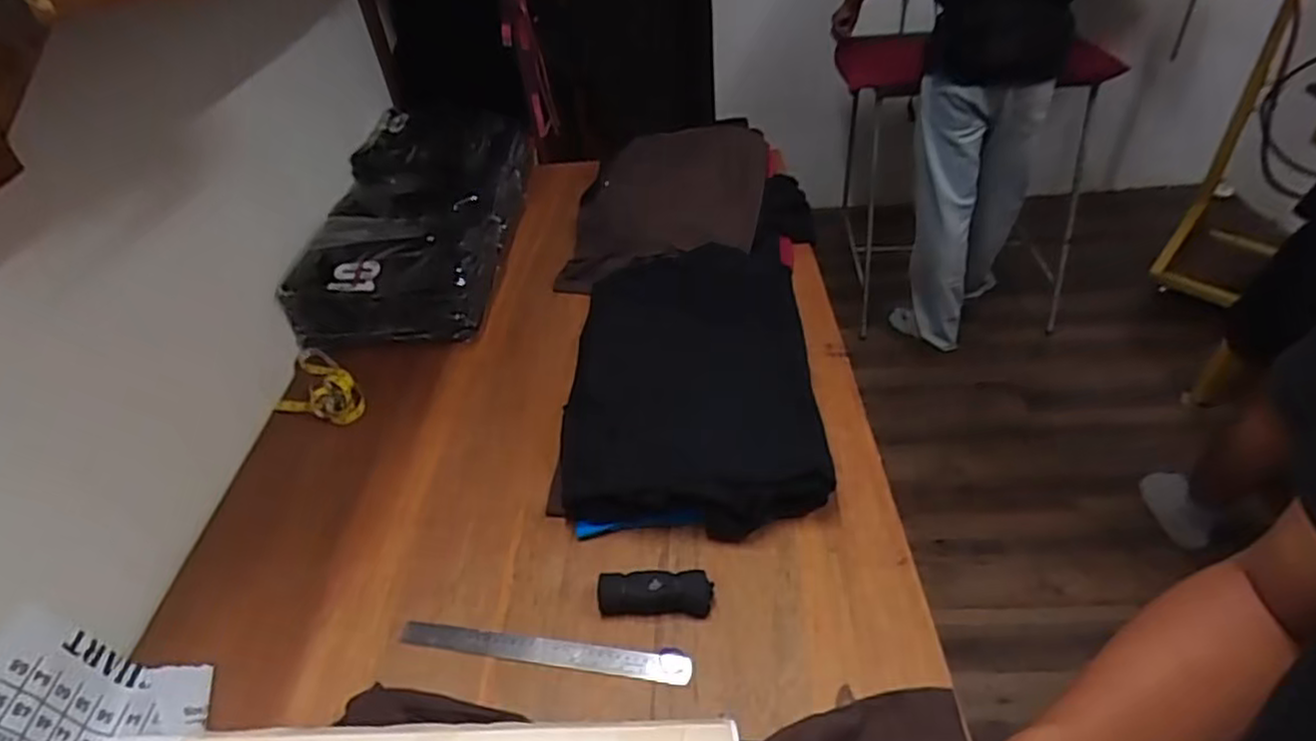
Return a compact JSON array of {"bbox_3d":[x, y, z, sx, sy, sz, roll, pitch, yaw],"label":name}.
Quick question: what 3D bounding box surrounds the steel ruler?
[{"bbox_3d":[-0.126,0.305,0.781,0.324,0.008,0.030,4,50,9],"label":"steel ruler"}]

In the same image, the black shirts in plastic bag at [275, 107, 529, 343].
[{"bbox_3d":[-0.434,-0.283,1.351,0.312,0.167,0.580,-3,40,5],"label":"black shirts in plastic bag"}]

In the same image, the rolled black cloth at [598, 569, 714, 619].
[{"bbox_3d":[-0.003,0.249,0.808,0.124,0.037,0.043,-2,40,6],"label":"rolled black cloth"}]

